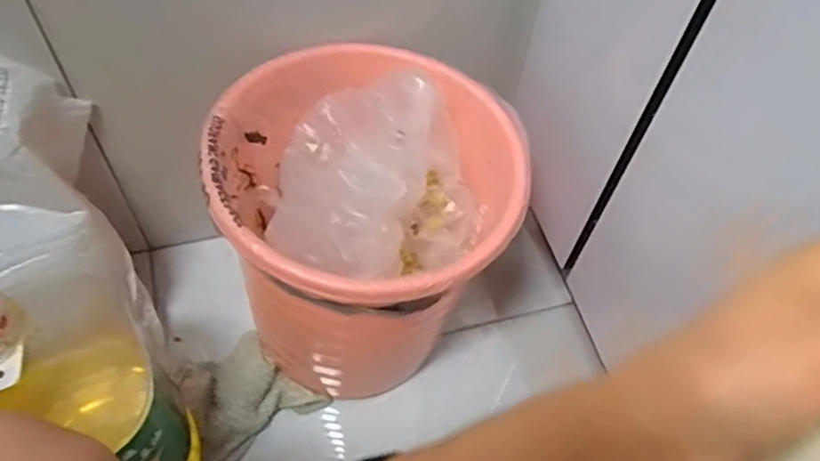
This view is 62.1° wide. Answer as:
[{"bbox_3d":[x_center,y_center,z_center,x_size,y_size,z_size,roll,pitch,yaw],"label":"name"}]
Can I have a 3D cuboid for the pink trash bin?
[{"bbox_3d":[-0.040,0.002,0.636,0.243,0.251,0.242,2,56,-3],"label":"pink trash bin"}]

